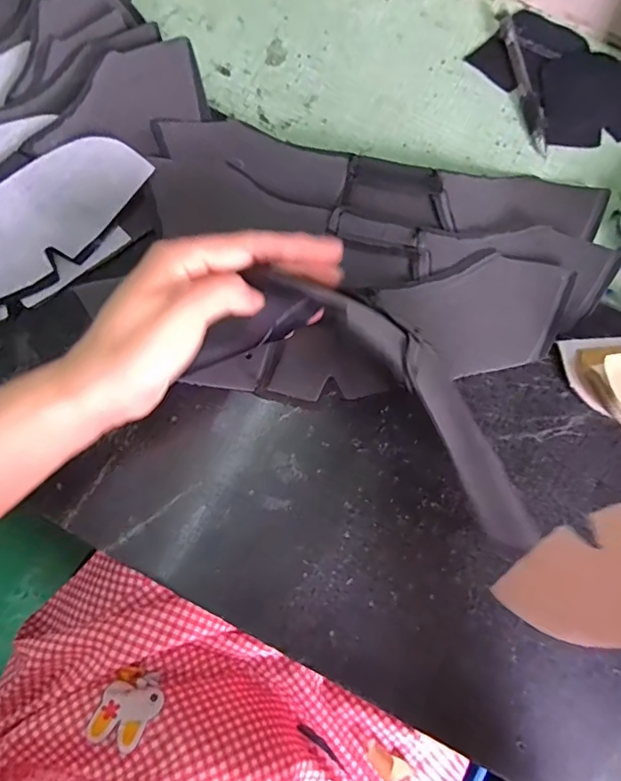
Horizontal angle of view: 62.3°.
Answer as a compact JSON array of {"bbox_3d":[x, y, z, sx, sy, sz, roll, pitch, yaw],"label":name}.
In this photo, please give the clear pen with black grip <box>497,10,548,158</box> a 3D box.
[{"bbox_3d":[0.167,-0.247,0.405,0.014,0.014,0.131,-10,78,-4],"label":"clear pen with black grip"}]

